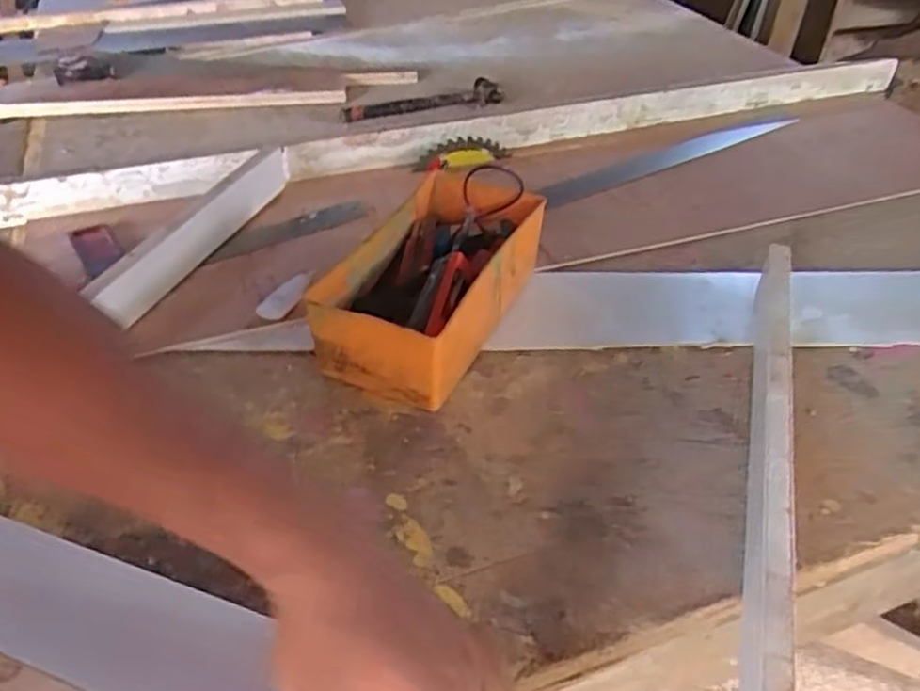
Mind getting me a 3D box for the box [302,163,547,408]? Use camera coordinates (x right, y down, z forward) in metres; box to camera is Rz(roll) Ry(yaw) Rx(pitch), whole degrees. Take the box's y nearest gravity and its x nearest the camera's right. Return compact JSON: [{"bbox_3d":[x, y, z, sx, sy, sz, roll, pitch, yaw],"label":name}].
[{"bbox_3d":[-0.021,-0.055,0.673,0.114,0.097,0.228,17,42,20],"label":"box"}]

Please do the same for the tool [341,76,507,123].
[{"bbox_3d":[-0.052,-0.358,1.095,0.239,0.019,0.051,-14,41,-18],"label":"tool"}]

